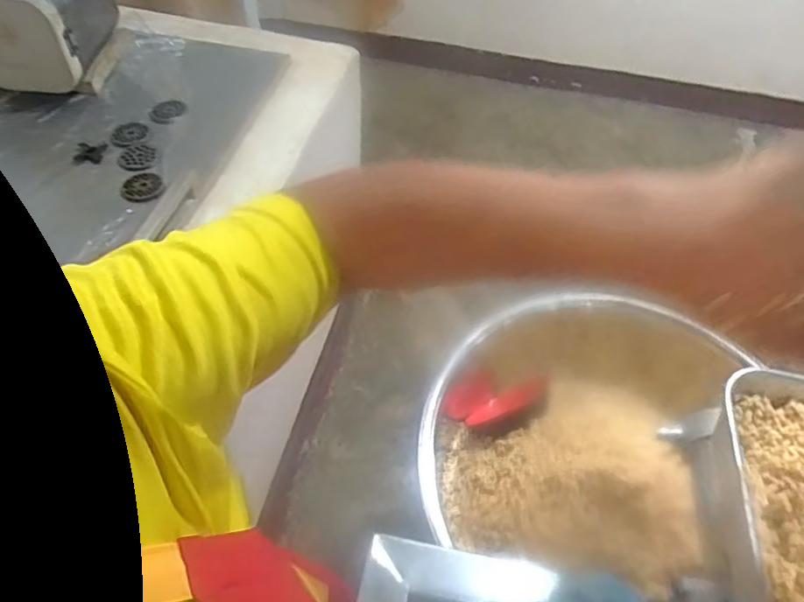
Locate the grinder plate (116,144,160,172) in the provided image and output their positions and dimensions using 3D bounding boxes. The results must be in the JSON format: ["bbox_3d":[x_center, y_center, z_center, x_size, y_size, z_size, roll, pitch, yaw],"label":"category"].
[{"bbox_3d":[-0.466,-0.253,0.992,0.066,0.008,0.065,2,52,-3],"label":"grinder plate"}]

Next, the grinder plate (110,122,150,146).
[{"bbox_3d":[-0.497,-0.306,1.023,0.064,0.011,0.060,-15,54,-15],"label":"grinder plate"}]

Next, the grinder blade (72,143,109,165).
[{"bbox_3d":[-0.552,-0.260,0.993,0.050,0.008,0.068,-3,52,-7],"label":"grinder blade"}]

